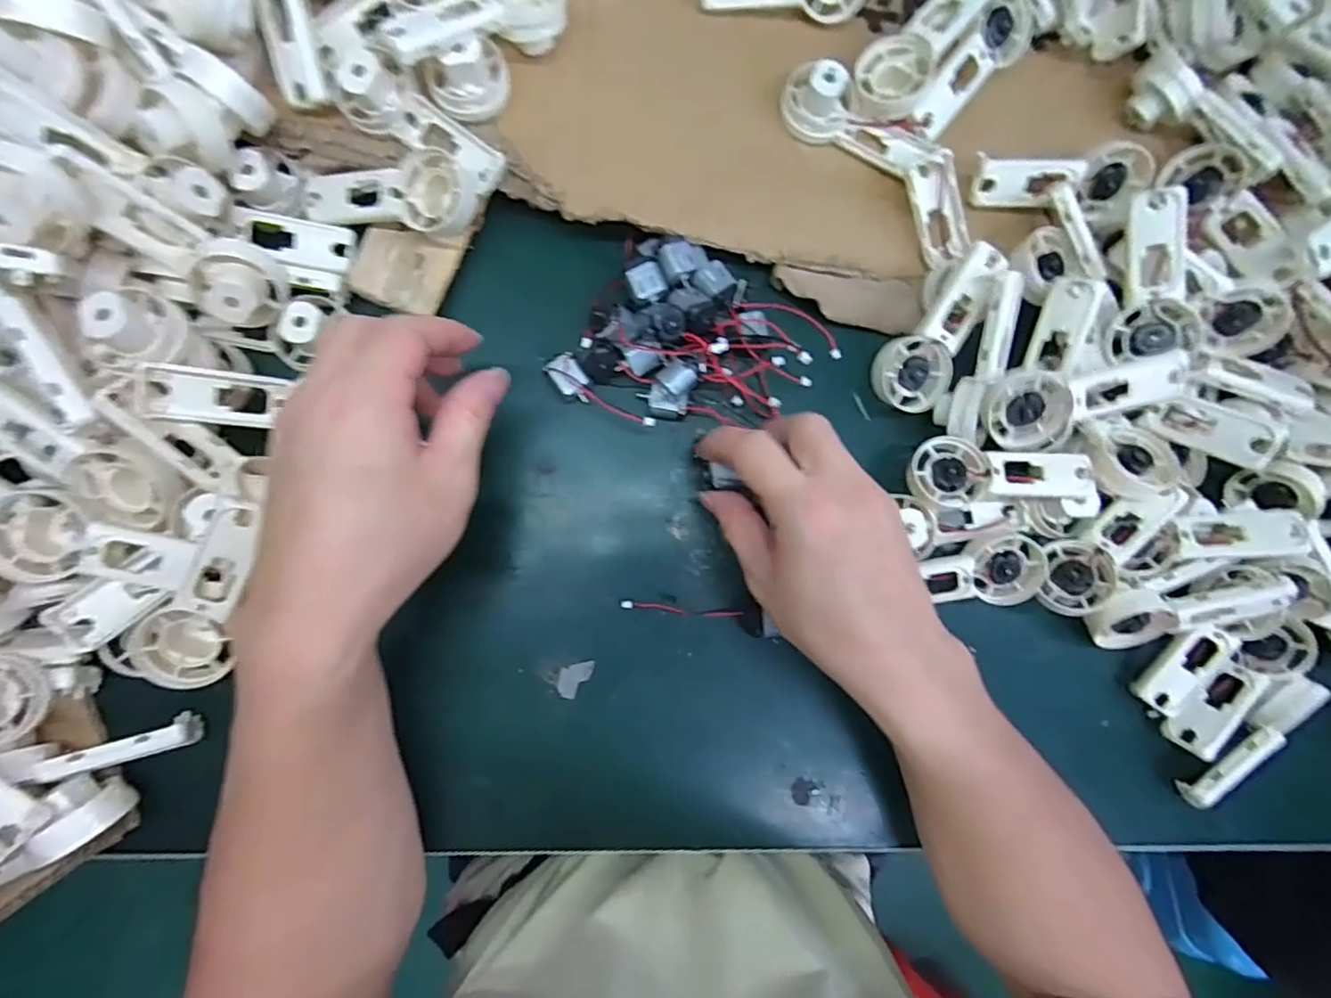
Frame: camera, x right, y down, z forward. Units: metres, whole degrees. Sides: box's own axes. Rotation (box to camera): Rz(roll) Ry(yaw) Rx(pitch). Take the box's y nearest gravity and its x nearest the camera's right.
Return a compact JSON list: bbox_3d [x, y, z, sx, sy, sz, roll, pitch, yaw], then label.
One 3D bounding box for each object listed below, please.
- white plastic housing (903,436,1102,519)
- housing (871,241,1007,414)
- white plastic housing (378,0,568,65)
[{"bbox_3d":[0.186,-0.012,0.330,0.099,0.014,0.038,7,84,-5],"label":"white plastic housing"},{"bbox_3d":[0.149,-0.093,0.334,0.042,0.019,0.094,28,103,-3],"label":"housing"},{"bbox_3d":[-0.094,-0.240,0.303,0.092,0.023,0.036,-27,88,-7],"label":"white plastic housing"}]

